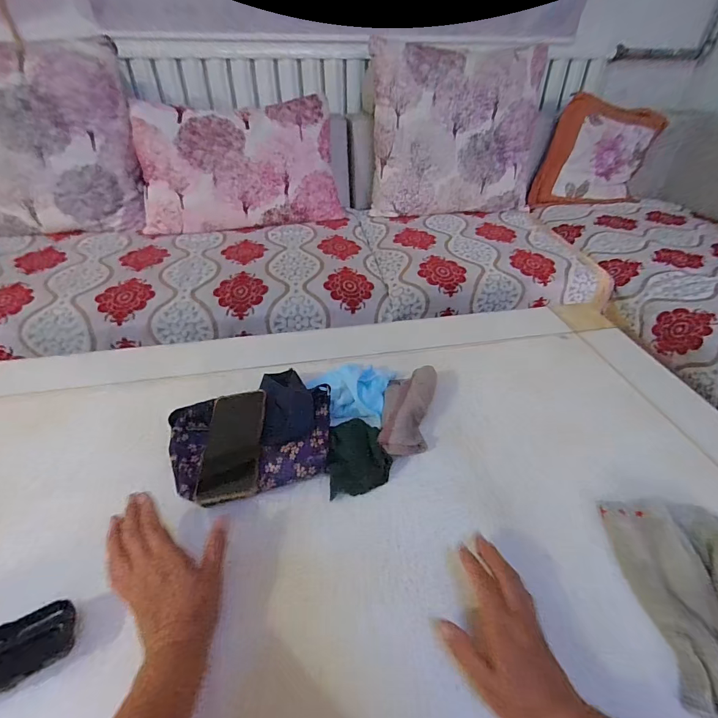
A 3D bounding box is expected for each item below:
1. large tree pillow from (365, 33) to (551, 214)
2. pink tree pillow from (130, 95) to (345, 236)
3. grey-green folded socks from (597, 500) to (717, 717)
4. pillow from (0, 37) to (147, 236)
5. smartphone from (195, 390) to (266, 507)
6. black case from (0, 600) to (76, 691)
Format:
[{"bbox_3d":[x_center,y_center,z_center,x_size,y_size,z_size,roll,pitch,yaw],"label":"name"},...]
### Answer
[{"bbox_3d":[0.339,-0.779,1.369,0.589,0.502,0.150,-6,28,-7],"label":"large tree pillow"},{"bbox_3d":[-0.385,-0.636,1.290,0.639,0.393,0.120,-9,14,-12],"label":"pink tree pillow"},{"bbox_3d":[0.355,0.247,0.413,0.122,0.032,0.215,5,41,5],"label":"grey-green folded socks"},{"bbox_3d":[-0.942,-0.602,1.117,0.558,0.481,0.143,-9,33,-15],"label":"pillow"},{"bbox_3d":[-0.171,0.112,0.538,0.077,0.016,0.174,-3,41,-4],"label":"smartphone"},{"bbox_3d":[-0.321,0.270,0.358,0.105,0.020,0.048,-22,45,-24],"label":"black case"}]

